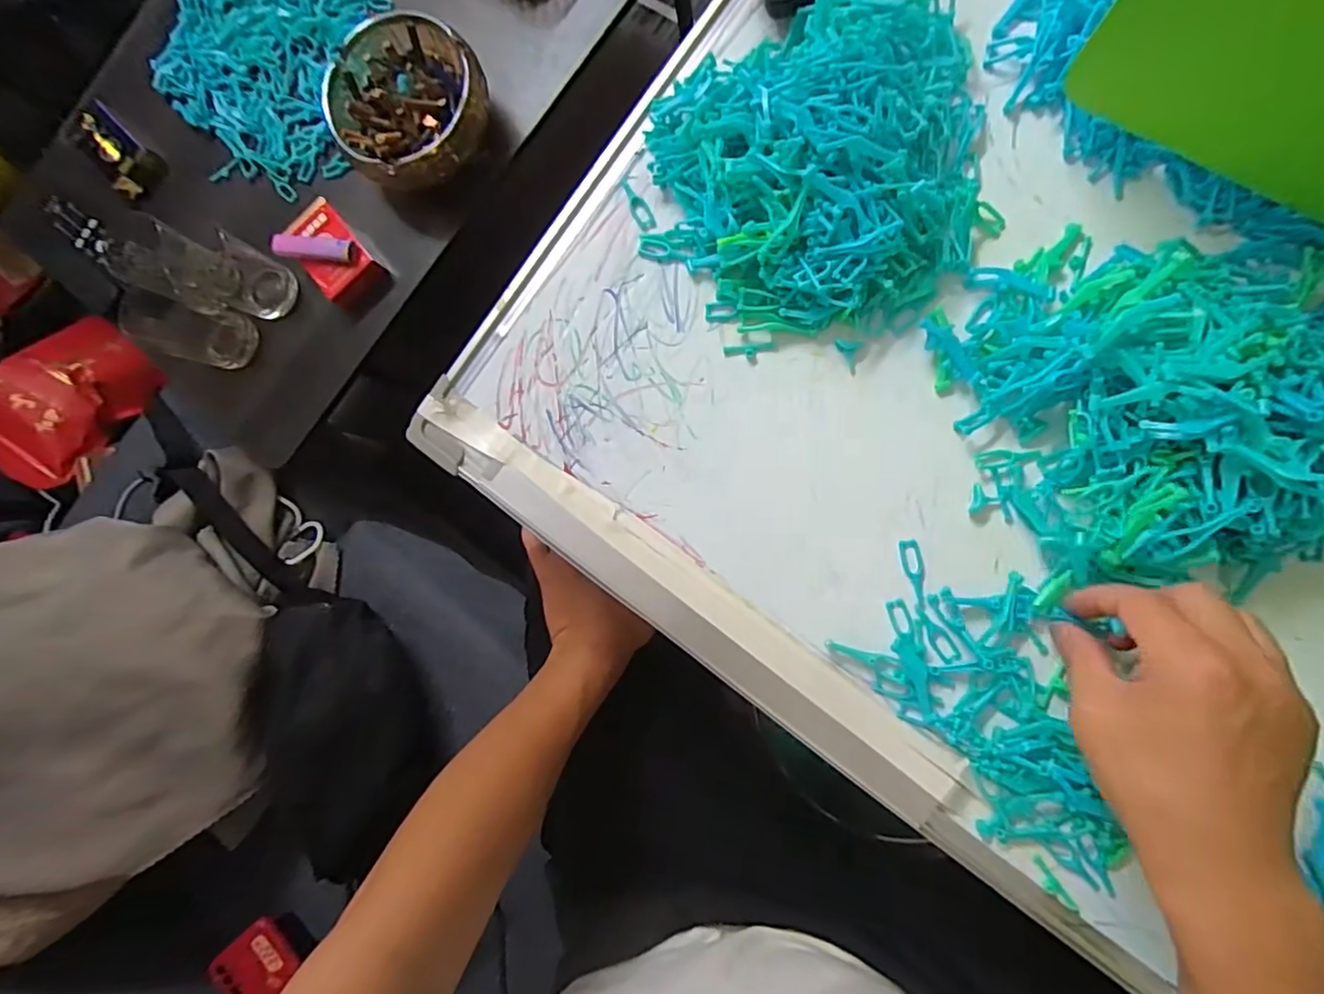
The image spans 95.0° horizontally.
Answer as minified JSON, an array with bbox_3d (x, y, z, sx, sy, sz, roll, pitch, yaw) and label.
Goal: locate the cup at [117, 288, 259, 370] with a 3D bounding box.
[{"bbox_3d":[-0.447,-0.161,0.577,0.060,0.090,0.054,7,88,10],"label":"cup"}]

